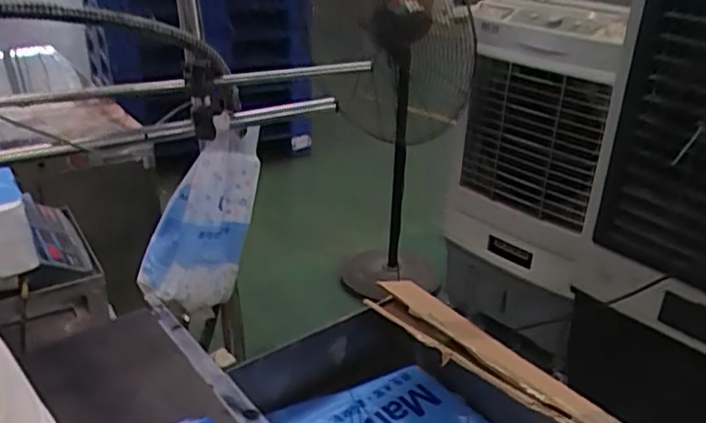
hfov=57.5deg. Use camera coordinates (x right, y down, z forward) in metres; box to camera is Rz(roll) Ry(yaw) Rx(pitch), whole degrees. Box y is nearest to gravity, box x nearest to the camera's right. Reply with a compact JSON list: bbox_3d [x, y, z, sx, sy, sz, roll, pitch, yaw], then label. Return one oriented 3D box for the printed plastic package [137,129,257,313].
[{"bbox_3d":[-0.224,0.015,1.014,0.145,0.311,0.075,13,19,-31],"label":"printed plastic package"}]

